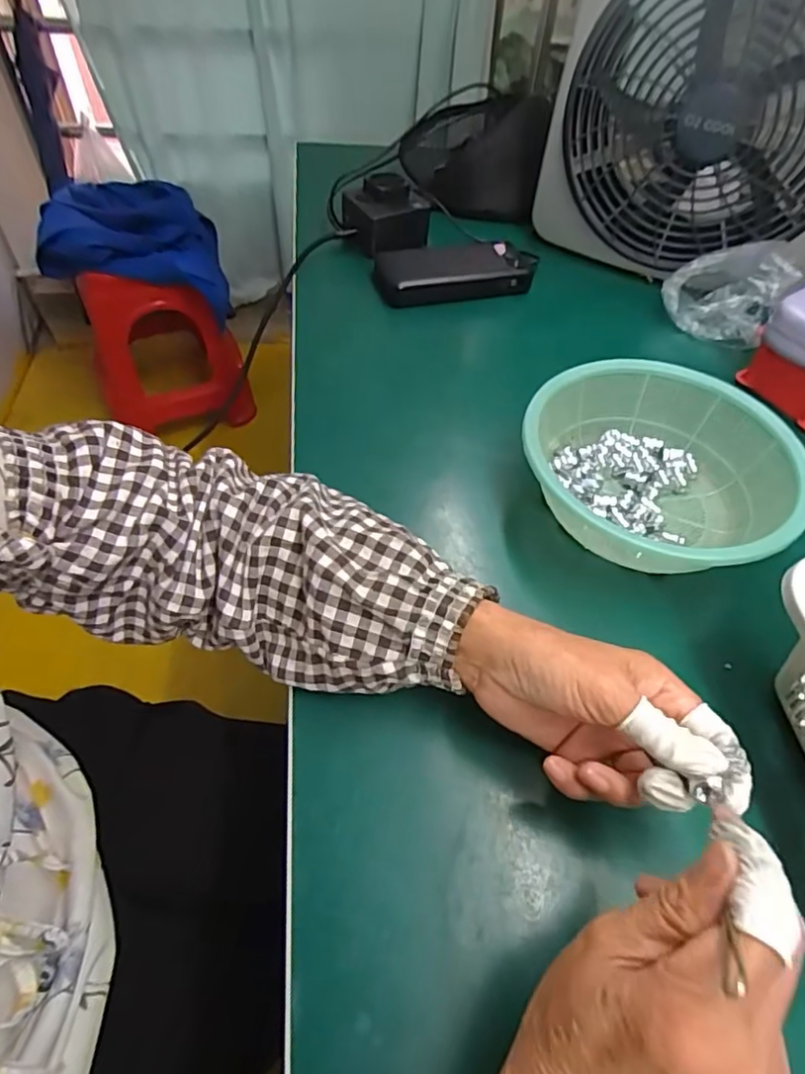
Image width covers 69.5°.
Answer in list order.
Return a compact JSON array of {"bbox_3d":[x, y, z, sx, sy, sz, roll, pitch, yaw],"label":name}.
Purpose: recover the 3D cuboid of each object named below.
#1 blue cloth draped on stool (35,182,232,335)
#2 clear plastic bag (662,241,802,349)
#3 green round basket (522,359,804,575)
[{"bbox_3d":[-0.643,-0.693,1.402,0.391,0.240,0.255,-8,53,-10],"label":"blue cloth draped on stool"},{"bbox_3d":[0.318,-0.246,0.566,0.104,0.086,0.086,33,57,21],"label":"clear plastic bag"},{"bbox_3d":[0.179,-0.044,0.417,0.174,0.064,0.182,2,52,-2],"label":"green round basket"}]

